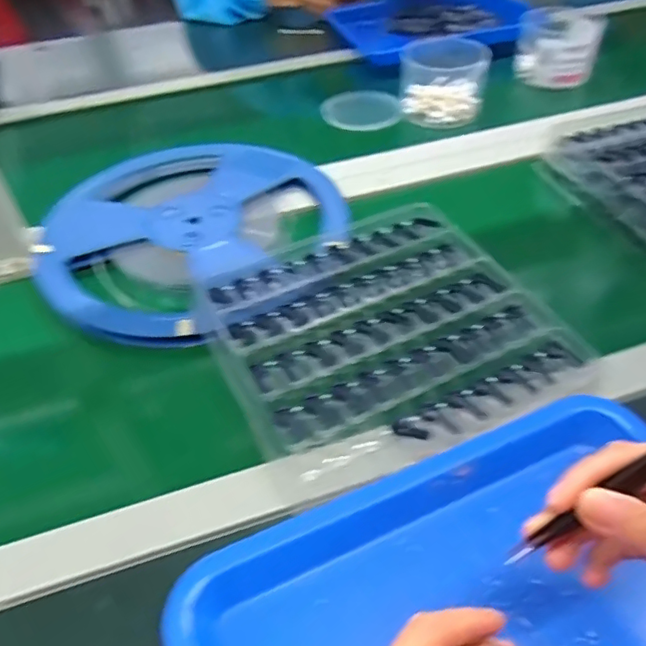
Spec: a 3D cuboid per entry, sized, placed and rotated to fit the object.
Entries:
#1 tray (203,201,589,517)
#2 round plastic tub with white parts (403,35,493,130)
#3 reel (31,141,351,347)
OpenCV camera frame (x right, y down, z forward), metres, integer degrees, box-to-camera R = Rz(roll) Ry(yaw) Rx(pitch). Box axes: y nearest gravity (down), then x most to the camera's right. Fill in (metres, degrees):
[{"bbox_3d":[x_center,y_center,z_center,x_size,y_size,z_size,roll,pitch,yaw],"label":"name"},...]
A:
[{"bbox_3d":[0.044,0.000,0.488,0.258,0.027,0.254,-20,47,-15],"label":"tray"},{"bbox_3d":[0.165,-0.334,0.784,0.110,0.089,0.107,-2,45,2],"label":"round plastic tub with white parts"},{"bbox_3d":[-0.147,-0.112,0.611,0.300,0.028,0.317,30,54,29],"label":"reel"}]

